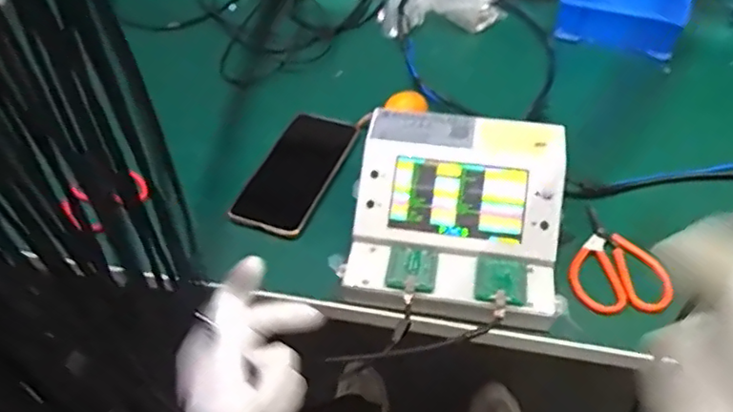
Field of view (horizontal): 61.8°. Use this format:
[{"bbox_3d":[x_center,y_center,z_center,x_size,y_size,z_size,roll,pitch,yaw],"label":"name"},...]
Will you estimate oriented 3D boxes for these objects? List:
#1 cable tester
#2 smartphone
[{"bbox_3d":[0.078,0.005,0.529,0.173,0.072,0.170,9,50,10],"label":"cable tester"},{"bbox_3d":[-0.067,-0.041,0.631,0.079,0.015,0.178,15,51,15],"label":"smartphone"}]

